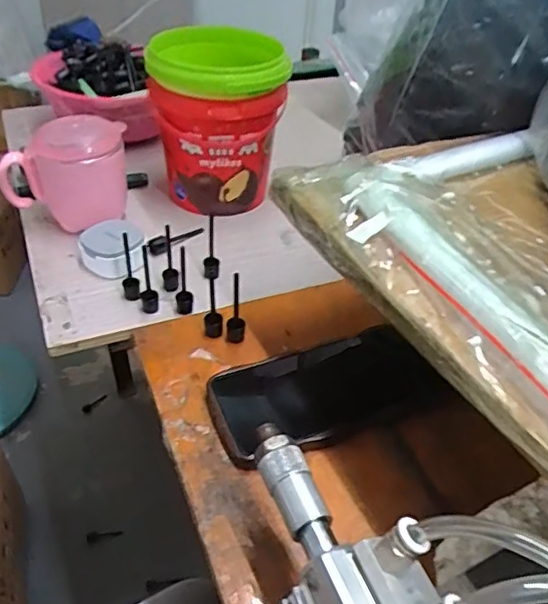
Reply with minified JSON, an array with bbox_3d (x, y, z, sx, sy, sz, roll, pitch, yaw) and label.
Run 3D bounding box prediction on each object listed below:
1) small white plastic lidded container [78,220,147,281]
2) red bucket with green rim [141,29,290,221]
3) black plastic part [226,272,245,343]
[{"bbox_3d":[-0.146,-0.050,0.518,0.056,0.032,0.062,-12,43,-18],"label":"small white plastic lidded container"},{"bbox_3d":[-0.061,-0.183,0.586,0.118,0.150,0.128,2,40,-2],"label":"red bucket with green rim"},{"bbox_3d":[-0.029,0.006,0.442,0.014,0.055,0.018,0,40,-4],"label":"black plastic part"}]

